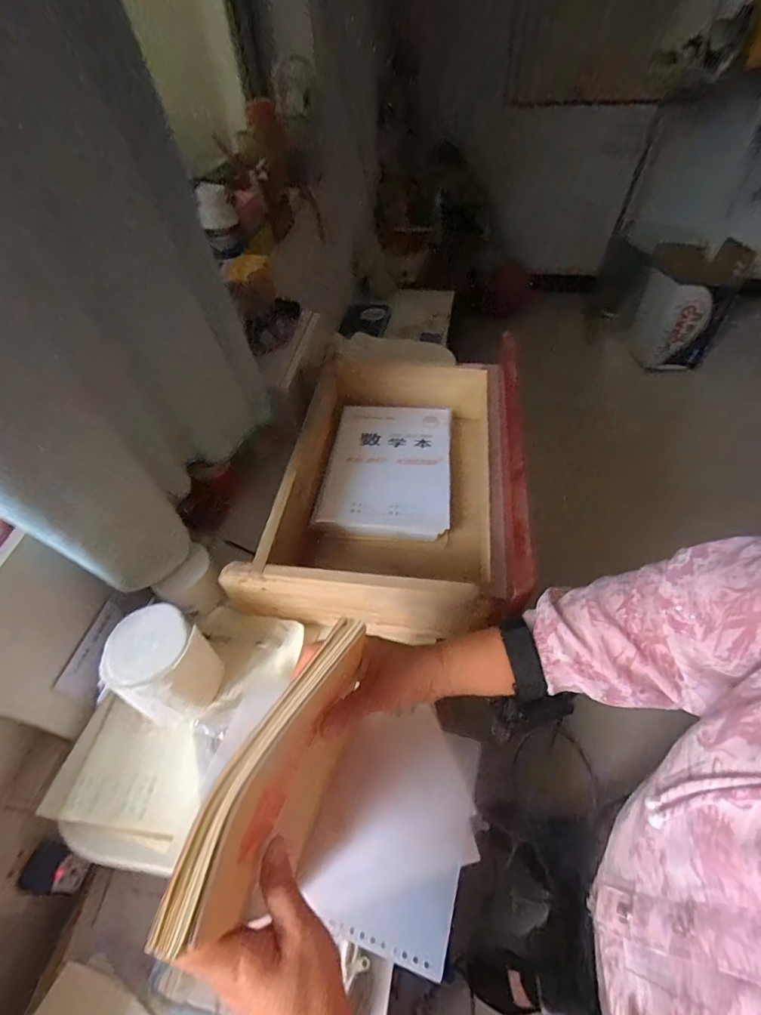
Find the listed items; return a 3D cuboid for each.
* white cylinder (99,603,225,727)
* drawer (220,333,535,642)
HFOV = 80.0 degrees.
[{"bbox_3d":[-0.236,0.175,0.503,0.091,0.121,0.098,-2,50,2],"label":"white cylinder"},{"bbox_3d":[0.020,-0.061,0.652,0.320,0.171,0.452,7,51,9],"label":"drawer"}]

